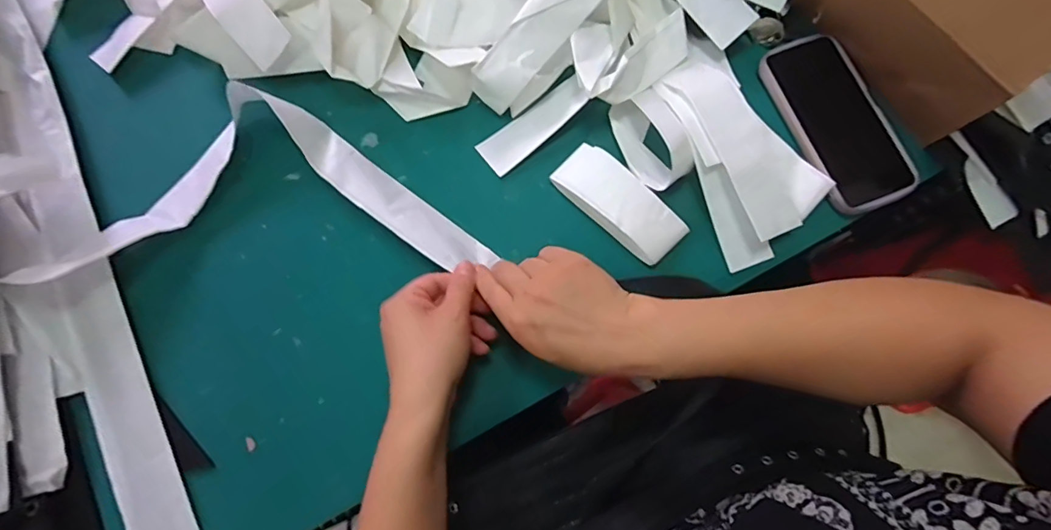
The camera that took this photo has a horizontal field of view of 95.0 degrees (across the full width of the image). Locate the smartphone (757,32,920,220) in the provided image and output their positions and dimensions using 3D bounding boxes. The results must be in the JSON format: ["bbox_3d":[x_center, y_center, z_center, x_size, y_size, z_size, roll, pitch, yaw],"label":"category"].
[{"bbox_3d":[0.287,-0.133,0.443,0.082,0.012,0.173,-20,77,-5],"label":"smartphone"}]

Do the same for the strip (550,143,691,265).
[{"bbox_3d":[0.082,-0.055,0.417,0.117,0.018,0.052,42,80,9],"label":"strip"}]

